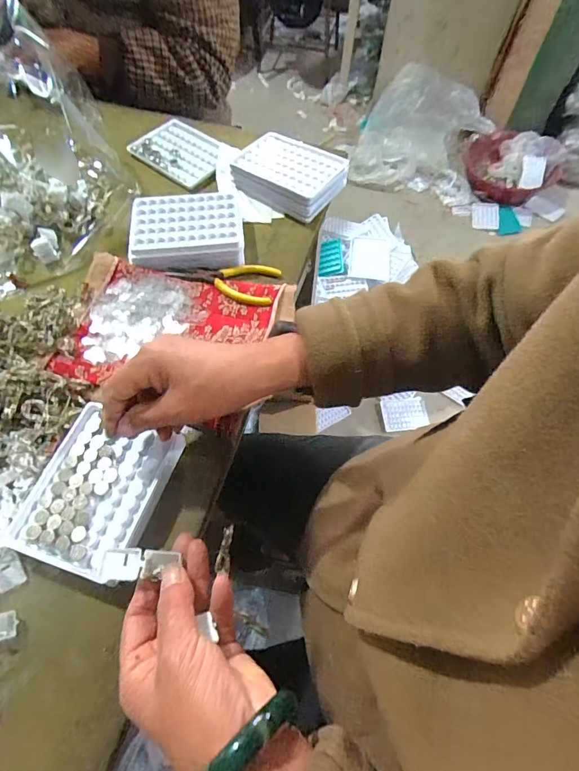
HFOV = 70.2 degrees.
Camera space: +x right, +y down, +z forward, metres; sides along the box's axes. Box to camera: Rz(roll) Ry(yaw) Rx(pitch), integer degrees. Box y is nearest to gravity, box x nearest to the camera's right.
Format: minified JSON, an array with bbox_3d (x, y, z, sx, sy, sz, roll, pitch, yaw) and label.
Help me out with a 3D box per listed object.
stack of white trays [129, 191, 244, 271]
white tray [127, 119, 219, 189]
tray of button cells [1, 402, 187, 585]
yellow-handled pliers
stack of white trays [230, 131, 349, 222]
[{"bbox_3d":[-0.120,-0.181,0.482,0.123,0.030,0.094,-6,62,-5],"label":"stack of white trays"},{"bbox_3d":[-0.152,-0.329,0.576,0.126,0.006,0.092,36,66,16],"label":"white tray"},{"bbox_3d":[-0.160,0.084,0.343,0.102,0.017,0.122,16,62,7],"label":"tray of button cells"},{"bbox_3d":[-0.075,-0.117,0.466,0.120,0.018,0.063,5,61,1],"label":"yellow-handled pliers"},{"bbox_3d":[0.001,-0.276,0.536,0.133,0.033,0.095,28,64,13],"label":"stack of white trays"}]

